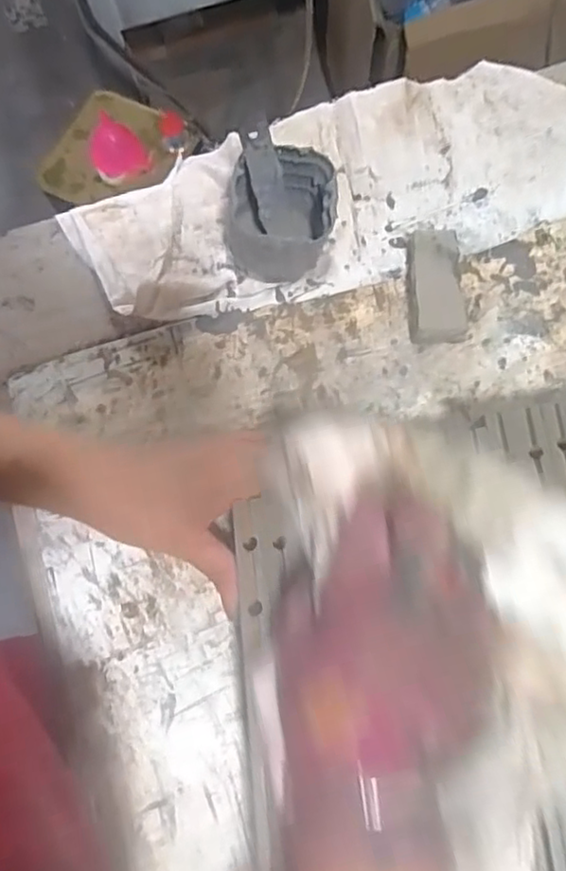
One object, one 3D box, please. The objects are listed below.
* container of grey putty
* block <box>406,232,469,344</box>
[{"bbox_3d":[-0.004,-0.135,0.388,0.069,0.078,0.063,-4,75,0],"label":"container of grey putty"},{"bbox_3d":[0.096,-0.094,0.397,0.034,0.025,0.067,-4,75,0],"label":"block"}]

